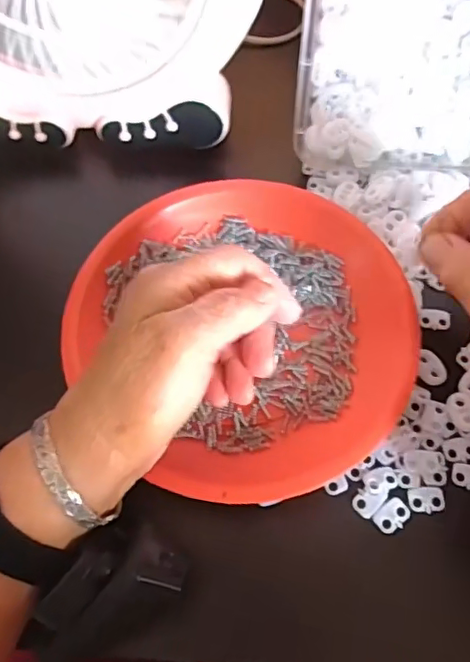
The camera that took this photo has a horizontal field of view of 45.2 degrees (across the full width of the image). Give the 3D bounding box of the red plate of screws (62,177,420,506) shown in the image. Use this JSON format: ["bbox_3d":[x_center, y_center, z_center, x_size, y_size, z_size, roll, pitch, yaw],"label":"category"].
[{"bbox_3d":[0.003,-0.007,0.324,0.193,0.038,0.199,0,65,0],"label":"red plate of screws"}]

